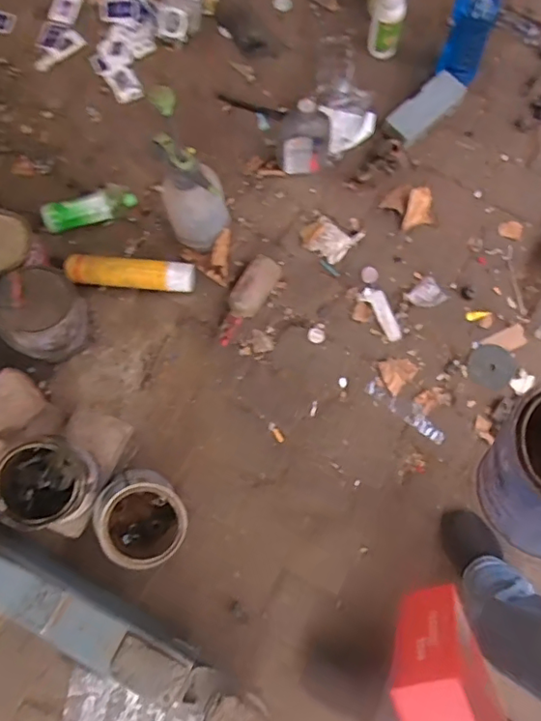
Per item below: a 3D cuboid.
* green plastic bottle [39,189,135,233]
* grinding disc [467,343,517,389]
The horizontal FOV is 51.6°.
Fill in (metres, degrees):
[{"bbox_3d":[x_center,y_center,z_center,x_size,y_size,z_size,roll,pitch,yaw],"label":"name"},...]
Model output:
[{"bbox_3d":[-0.400,-0.332,1.236,0.195,0.068,0.059,-23,78,-4],"label":"green plastic bottle"},{"bbox_3d":[0.482,0.012,1.218,0.098,0.005,0.096,0,77,1],"label":"grinding disc"}]

